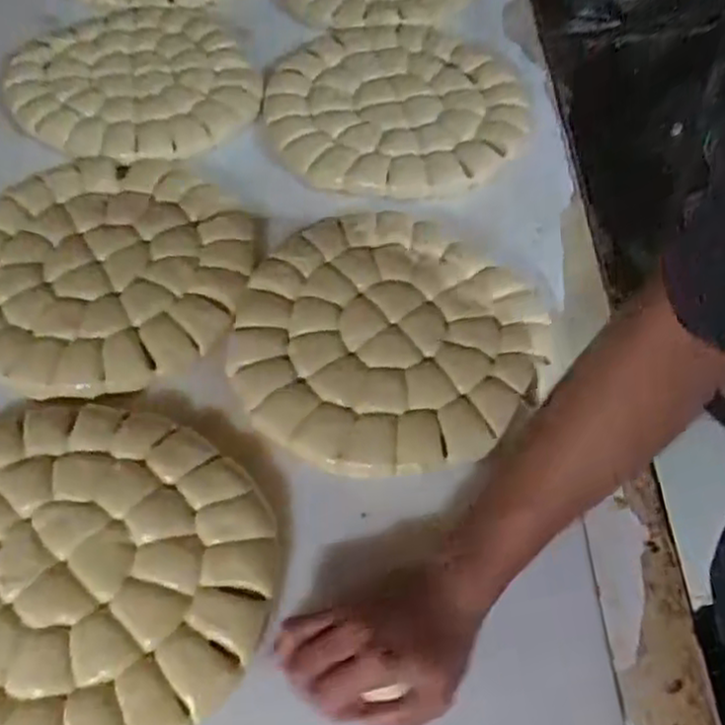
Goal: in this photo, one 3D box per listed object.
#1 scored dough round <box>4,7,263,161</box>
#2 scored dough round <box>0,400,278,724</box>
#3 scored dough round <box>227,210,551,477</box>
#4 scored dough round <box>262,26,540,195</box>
[{"bbox_3d":[-0.274,-0.337,0.878,0.268,0.031,0.278,0,56,1],"label":"scored dough round"},{"bbox_3d":[-0.215,0.150,0.536,0.281,0.017,0.260,0,56,1],"label":"scored dough round"},{"bbox_3d":[0.019,-0.027,0.665,0.269,0.017,0.269,0,56,1],"label":"scored dough round"},{"bbox_3d":[0.038,-0.302,0.860,0.296,0.026,0.292,0,56,1],"label":"scored dough round"}]

